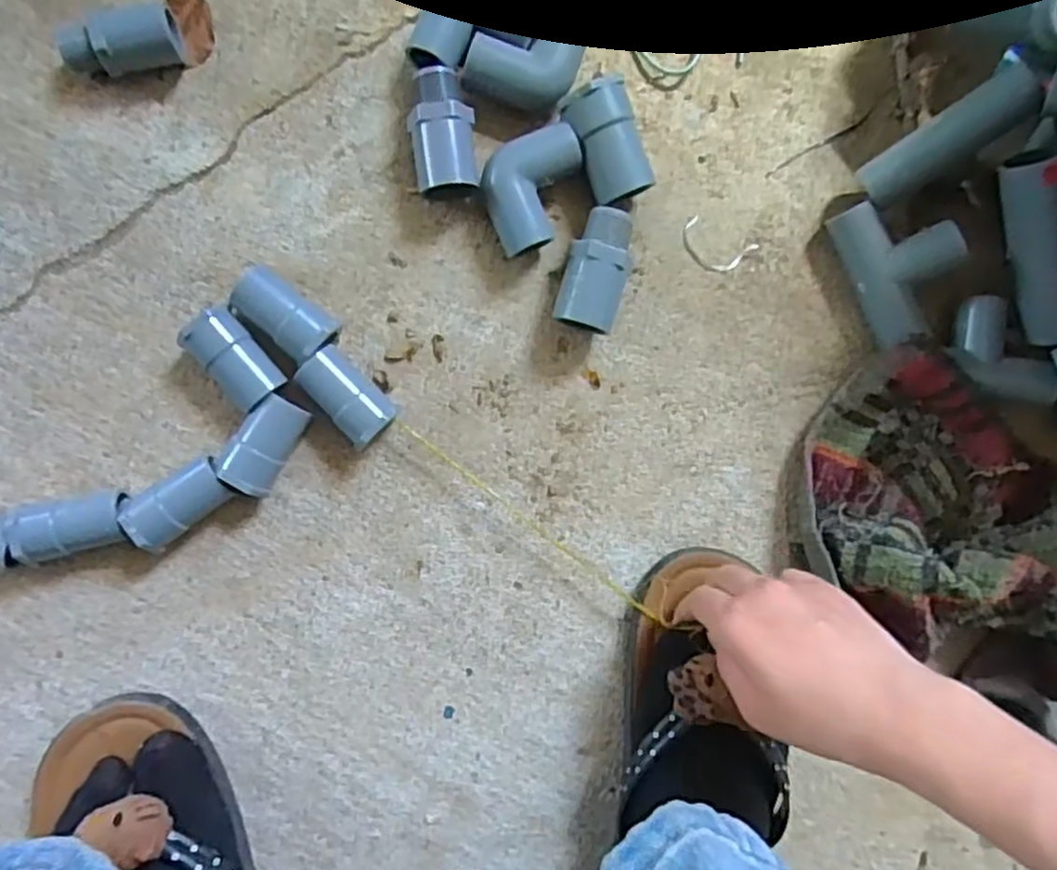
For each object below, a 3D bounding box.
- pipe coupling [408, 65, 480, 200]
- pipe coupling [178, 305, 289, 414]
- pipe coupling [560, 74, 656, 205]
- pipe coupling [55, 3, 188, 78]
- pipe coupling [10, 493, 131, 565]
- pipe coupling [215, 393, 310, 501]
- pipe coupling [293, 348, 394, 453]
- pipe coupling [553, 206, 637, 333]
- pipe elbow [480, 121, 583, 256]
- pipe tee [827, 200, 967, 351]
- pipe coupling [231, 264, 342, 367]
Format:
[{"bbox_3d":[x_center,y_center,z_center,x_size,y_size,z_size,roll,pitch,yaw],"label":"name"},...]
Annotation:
[{"bbox_3d":[-0.046,-0.160,0.386,0.033,0.030,0.063,-11,93,-6],"label":"pipe coupling"},{"bbox_3d":[-0.153,-0.039,0.381,0.027,0.029,0.051,-42,96,-4],"label":"pipe coupling"},{"bbox_3d":[0.043,-0.156,0.394,0.035,0.032,0.060,-26,95,-5],"label":"pipe coupling"},{"bbox_3d":[-0.207,-0.198,0.370,0.057,0.029,0.023,-19,94,-6],"label":"pipe coupling"},{"bbox_3d":[-0.234,0.046,0.375,0.054,0.030,0.028,-10,93,-6],"label":"pipe coupling"},{"bbox_3d":[-0.140,0.005,0.386,0.027,0.028,0.052,30,89,-7],"label":"pipe coupling"},{"bbox_3d":[-0.097,-0.020,0.388,0.028,0.030,0.053,-44,96,-3],"label":"pipe coupling"},{"bbox_3d":[0.036,-0.091,0.398,0.032,0.033,0.068,14,90,-7],"label":"pipe coupling"},{"bbox_3d":[0.004,-0.132,0.392,0.056,0.023,0.055,-22,94,-5],"label":"pipe elbow"},{"bbox_3d":[0.212,-0.097,0.410,0.056,0.025,0.079,-23,91,20],"label":"pipe tee"},{"bbox_3d":[-0.128,-0.063,0.383,0.054,0.028,0.028,42,87,-6],"label":"pipe coupling"}]

